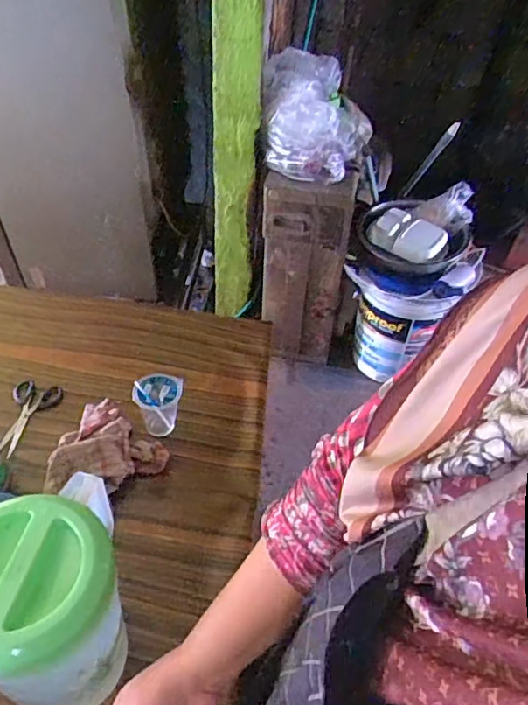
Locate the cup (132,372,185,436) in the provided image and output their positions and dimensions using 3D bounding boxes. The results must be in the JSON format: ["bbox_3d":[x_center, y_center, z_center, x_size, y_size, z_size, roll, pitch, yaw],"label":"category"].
[{"bbox_3d":[-0.167,0.089,0.888,0.075,0.097,0.063,2,48,-2],"label":"cup"}]

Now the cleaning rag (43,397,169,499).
[{"bbox_3d":[-0.240,0.137,0.858,0.174,0.066,0.185,-5,48,-8],"label":"cleaning rag"}]

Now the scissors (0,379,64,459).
[{"bbox_3d":[-0.390,0.105,0.903,0.074,0.014,0.144,6,48,2],"label":"scissors"}]

